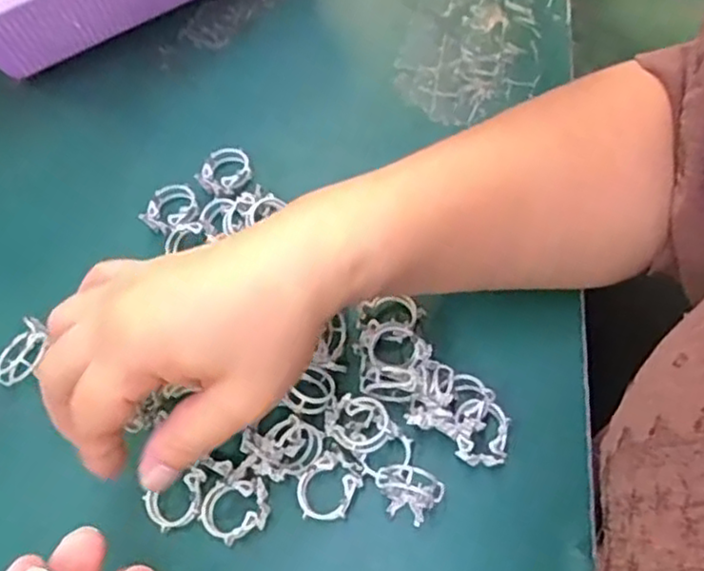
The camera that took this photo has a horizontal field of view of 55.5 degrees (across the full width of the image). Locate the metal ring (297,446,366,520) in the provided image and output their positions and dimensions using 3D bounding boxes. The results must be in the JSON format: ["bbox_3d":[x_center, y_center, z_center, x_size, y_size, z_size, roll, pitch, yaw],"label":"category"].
[{"bbox_3d":[-0.010,0.088,0.297,0.024,0.004,0.031,26,75,14],"label":"metal ring"}]

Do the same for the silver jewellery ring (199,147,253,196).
[{"bbox_3d":[-0.071,-0.065,0.375,0.025,0.007,0.030,31,70,17],"label":"silver jewellery ring"}]

